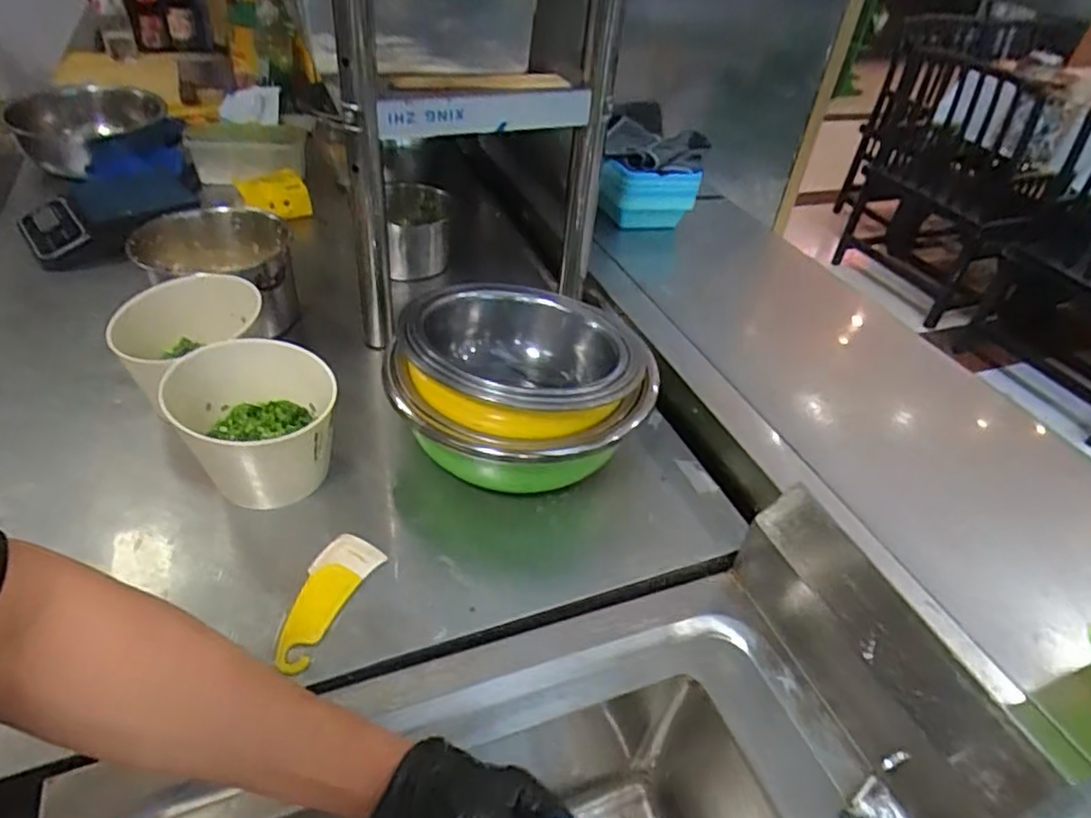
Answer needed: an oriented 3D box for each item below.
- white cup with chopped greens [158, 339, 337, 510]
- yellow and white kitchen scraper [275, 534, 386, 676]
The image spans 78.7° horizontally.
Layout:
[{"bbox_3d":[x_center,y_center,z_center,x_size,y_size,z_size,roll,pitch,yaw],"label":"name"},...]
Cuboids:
[{"bbox_3d":[-0.261,0.016,0.617,0.133,0.110,0.139,4,40,-3],"label":"white cup with chopped greens"},{"bbox_3d":[-0.186,0.156,0.554,0.048,0.005,0.118,23,51,12],"label":"yellow and white kitchen scraper"}]

